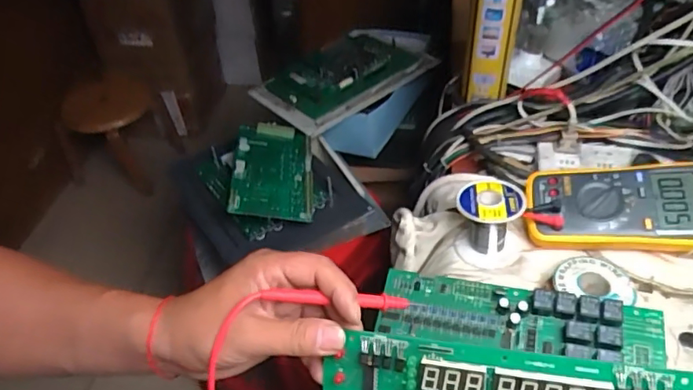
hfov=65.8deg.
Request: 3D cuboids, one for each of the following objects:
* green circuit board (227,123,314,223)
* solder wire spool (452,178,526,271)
[{"bbox_3d":[-0.111,-0.040,0.819,0.119,0.013,0.198,8,48,-12],"label":"green circuit board"},{"bbox_3d":[0.143,0.029,0.534,0.061,0.067,0.057,-3,42,3],"label":"solder wire spool"}]

